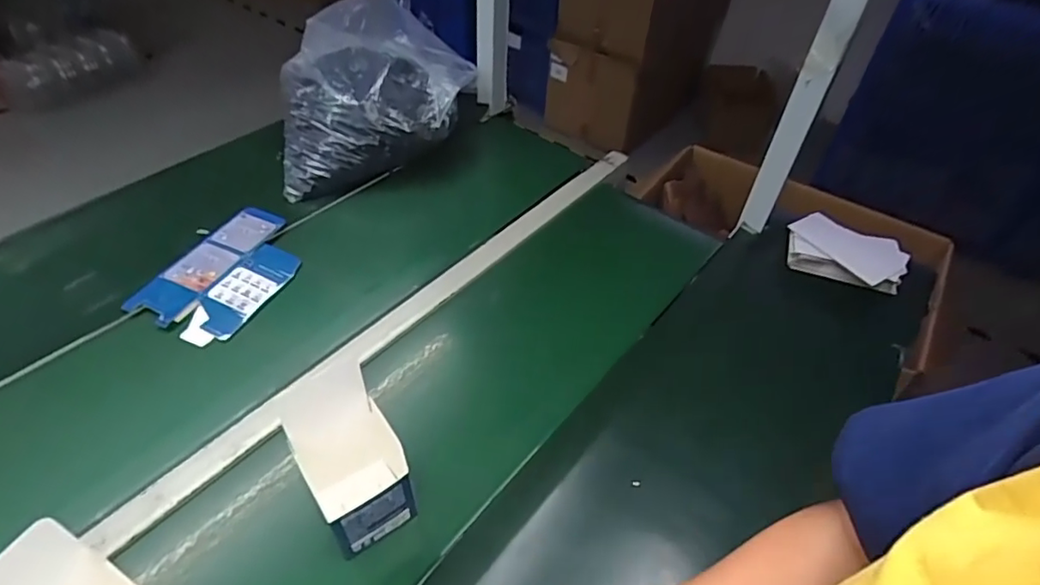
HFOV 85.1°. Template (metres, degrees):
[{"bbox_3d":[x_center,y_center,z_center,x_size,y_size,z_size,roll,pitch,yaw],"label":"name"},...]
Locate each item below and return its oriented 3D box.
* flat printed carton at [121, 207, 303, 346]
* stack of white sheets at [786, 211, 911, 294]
[{"bbox_3d":[-0.423,-0.031,0.827,0.149,0.015,0.230,26,53,8],"label":"flat printed carton"},{"bbox_3d":[0.528,-0.066,0.922,0.175,0.051,0.107,19,49,14],"label":"stack of white sheets"}]

